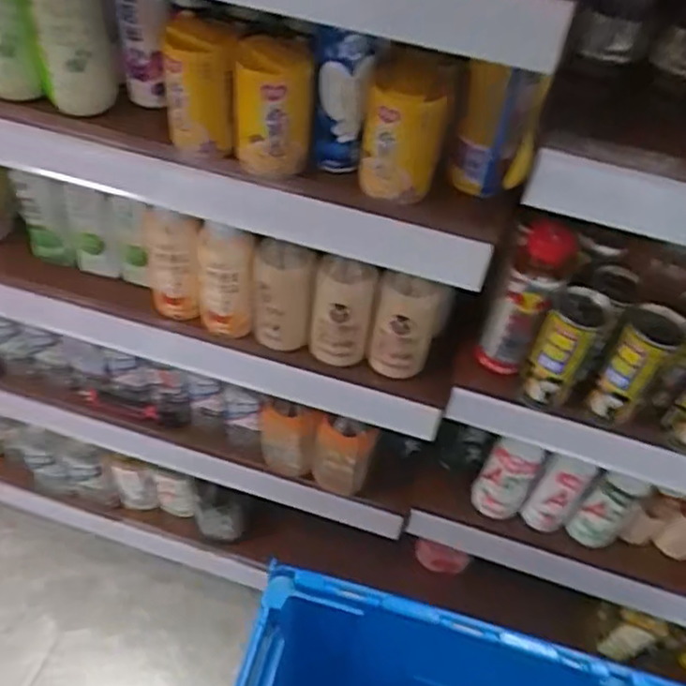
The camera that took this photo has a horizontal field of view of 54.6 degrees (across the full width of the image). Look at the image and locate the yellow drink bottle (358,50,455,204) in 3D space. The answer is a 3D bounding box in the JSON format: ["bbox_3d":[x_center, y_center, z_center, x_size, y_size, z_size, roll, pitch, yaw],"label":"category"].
[{"bbox_3d":[0.052,-0.174,0.551,0.075,0.105,0.059,9,52,6],"label":"yellow drink bottle"}]

